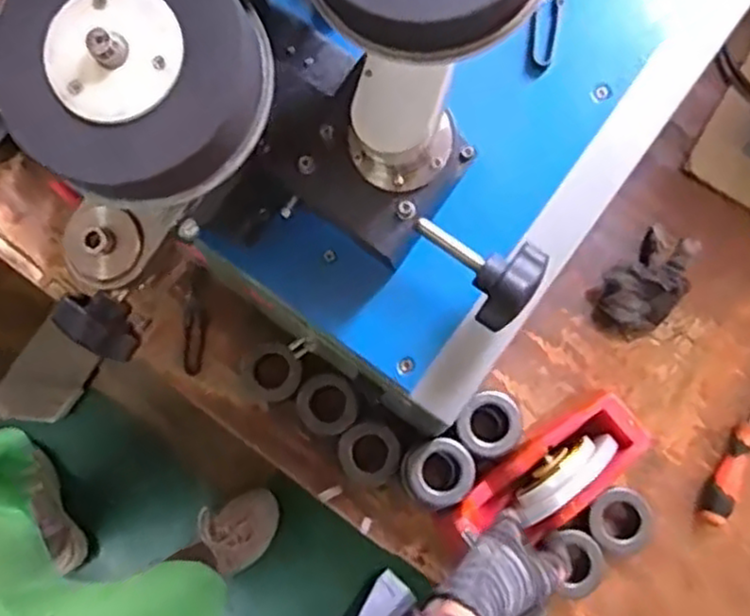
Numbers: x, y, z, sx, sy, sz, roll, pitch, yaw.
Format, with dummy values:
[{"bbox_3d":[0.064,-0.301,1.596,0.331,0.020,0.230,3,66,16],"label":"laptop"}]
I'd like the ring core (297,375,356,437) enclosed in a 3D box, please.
[{"bbox_3d":[-0.048,0.096,0.712,0.057,0.018,0.059,0,79,1],"label":"ring core"}]

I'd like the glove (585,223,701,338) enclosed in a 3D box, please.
[{"bbox_3d":[0.279,-0.025,0.732,0.119,0.065,0.076,-43,81,-6],"label":"glove"}]

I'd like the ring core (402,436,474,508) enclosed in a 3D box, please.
[{"bbox_3d":[0.059,0.154,0.676,0.065,0.036,0.058,-23,80,-3],"label":"ring core"}]

